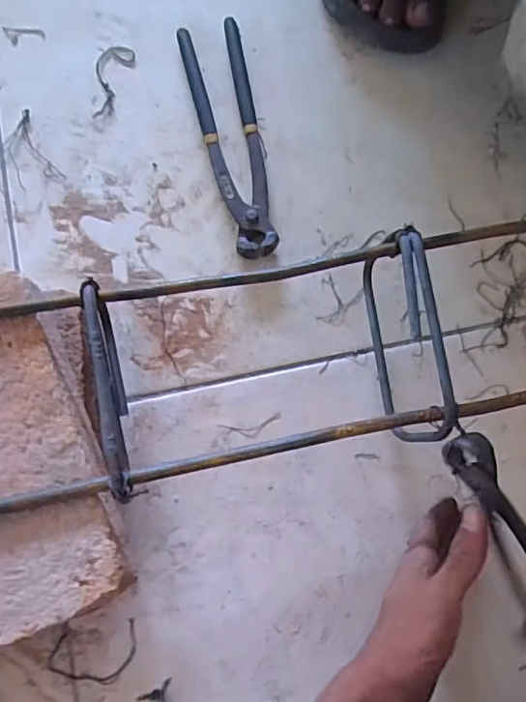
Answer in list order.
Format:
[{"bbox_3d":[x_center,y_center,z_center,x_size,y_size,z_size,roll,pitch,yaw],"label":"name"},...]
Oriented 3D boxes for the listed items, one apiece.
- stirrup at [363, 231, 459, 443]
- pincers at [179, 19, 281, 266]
[{"bbox_3d":[0.098,-0.005,0.397,0.023,0.102,0.138,-8,79,-3],"label":"stirrup"},{"bbox_3d":[-0.024,-0.181,0.474,0.051,0.020,0.214,-13,79,-4],"label":"pincers"}]

